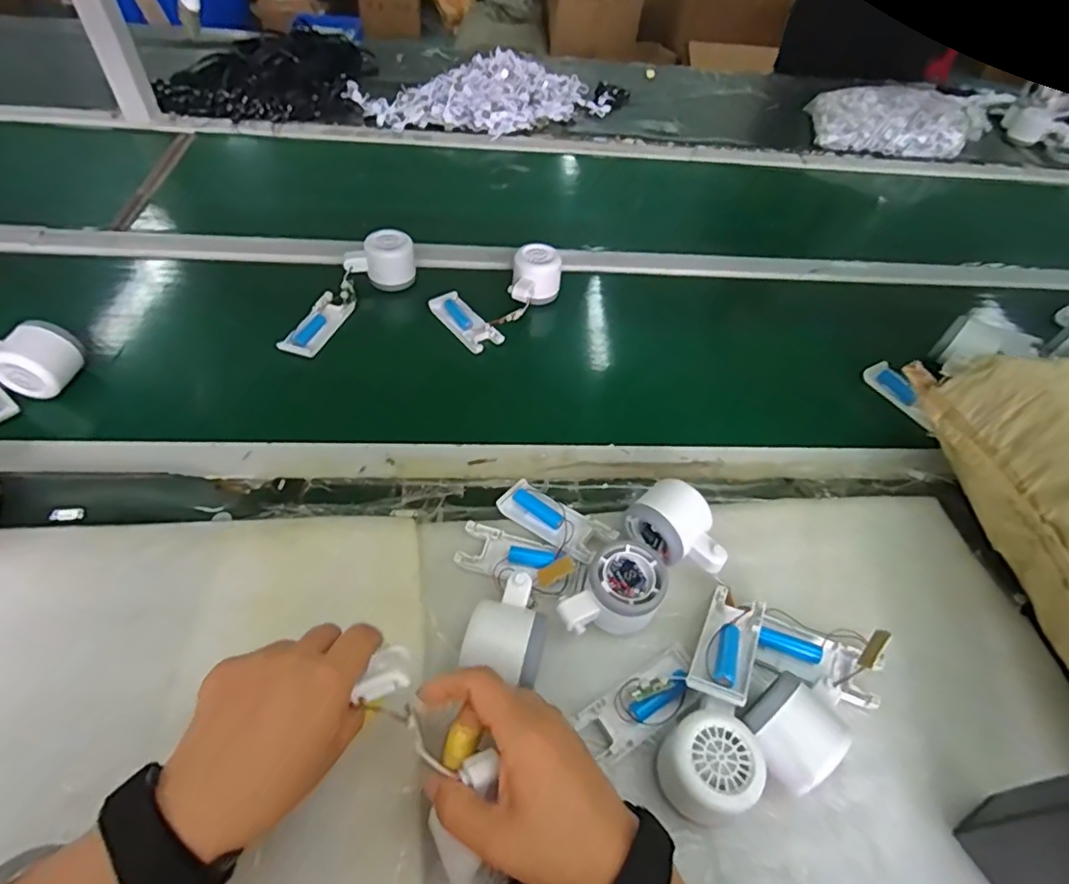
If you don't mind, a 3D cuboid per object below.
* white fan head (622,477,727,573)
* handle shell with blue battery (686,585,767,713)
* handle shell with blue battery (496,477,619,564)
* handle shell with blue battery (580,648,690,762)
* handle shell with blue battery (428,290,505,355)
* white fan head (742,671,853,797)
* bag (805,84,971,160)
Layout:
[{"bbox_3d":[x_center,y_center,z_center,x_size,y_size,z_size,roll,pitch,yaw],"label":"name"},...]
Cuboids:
[{"bbox_3d":[0.121,0.076,0.480,0.084,0.046,0.061,36,57,22],"label":"white fan head"},{"bbox_3d":[0.143,0.150,0.424,0.039,0.018,0.099,25,36,15],"label":"handle shell with blue battery"},{"bbox_3d":[0.017,0.068,0.501,0.100,0.019,0.041,34,56,21],"label":"handle shell with blue battery"},{"bbox_3d":[0.078,0.184,0.408,0.090,0.022,0.036,-26,58,-23],"label":"handle shell with blue battery"},{"bbox_3d":[-0.082,-0.141,0.673,0.042,0.012,0.102,-31,60,-26],"label":"handle shell with blue battery"},{"bbox_3d":[0.170,0.198,0.385,0.056,0.056,0.058,-28,59,-25],"label":"white fan head"},{"bbox_3d":[0.663,-0.605,1.079,0.267,0.079,0.151,8,51,2],"label":"bag"}]

